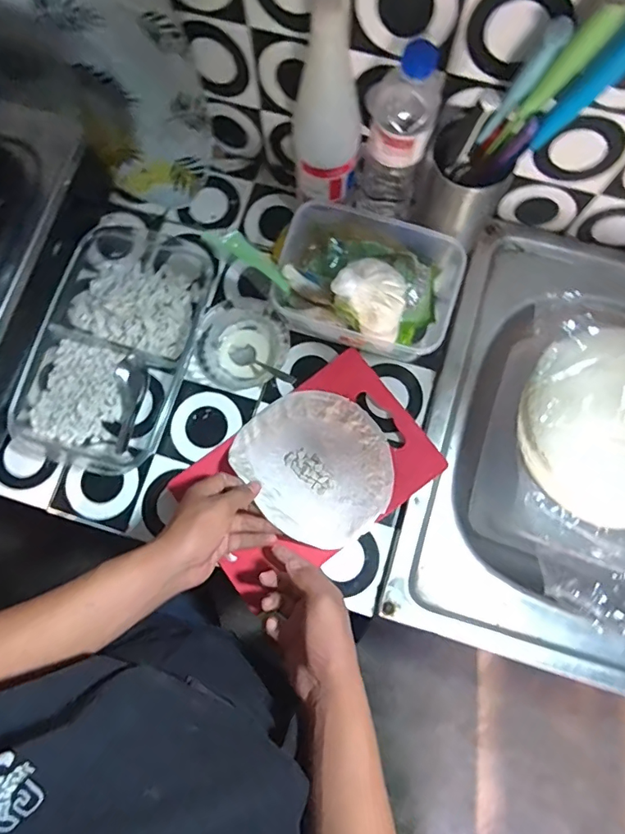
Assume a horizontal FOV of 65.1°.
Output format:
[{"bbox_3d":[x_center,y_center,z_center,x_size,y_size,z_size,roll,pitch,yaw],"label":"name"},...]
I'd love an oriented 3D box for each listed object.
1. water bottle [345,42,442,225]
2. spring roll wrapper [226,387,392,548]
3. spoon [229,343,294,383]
[{"bbox_3d":[0.086,-0.294,0.525,0.076,0.197,0.058,12,79,4],"label":"water bottle"},{"bbox_3d":[0.007,0.050,0.556,0.155,0.053,0.180,-38,80,-6],"label":"spring roll wrapper"},{"bbox_3d":[-0.061,-0.064,0.600,0.092,0.014,0.027,29,80,23],"label":"spoon"}]

